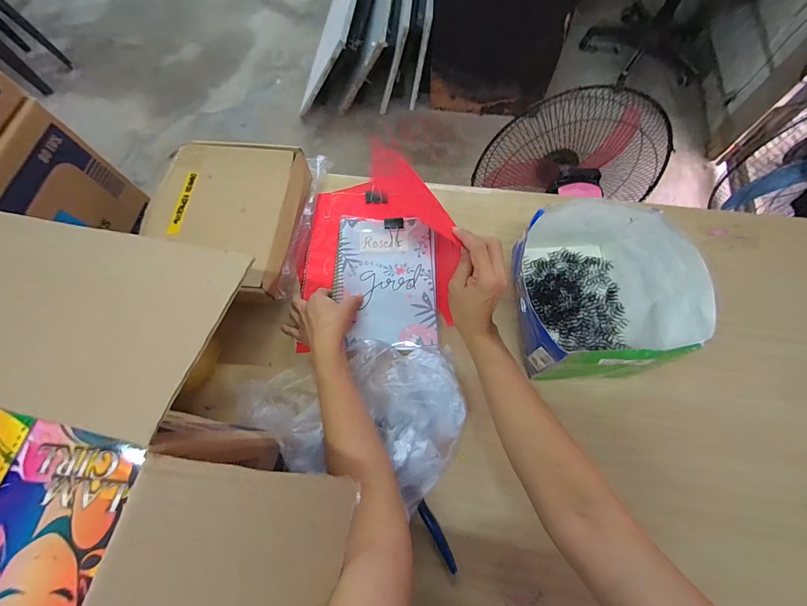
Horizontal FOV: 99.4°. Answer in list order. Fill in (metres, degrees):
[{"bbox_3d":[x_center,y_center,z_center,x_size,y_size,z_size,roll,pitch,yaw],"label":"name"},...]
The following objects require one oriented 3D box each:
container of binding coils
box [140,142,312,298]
[{"bbox_3d":[0.263,-0.016,0.482,0.215,0.133,0.215,-1,70,2],"label":"container of binding coils"},{"bbox_3d":[-0.299,-0.144,0.567,0.242,0.041,0.275,6,70,5],"label":"box"}]

